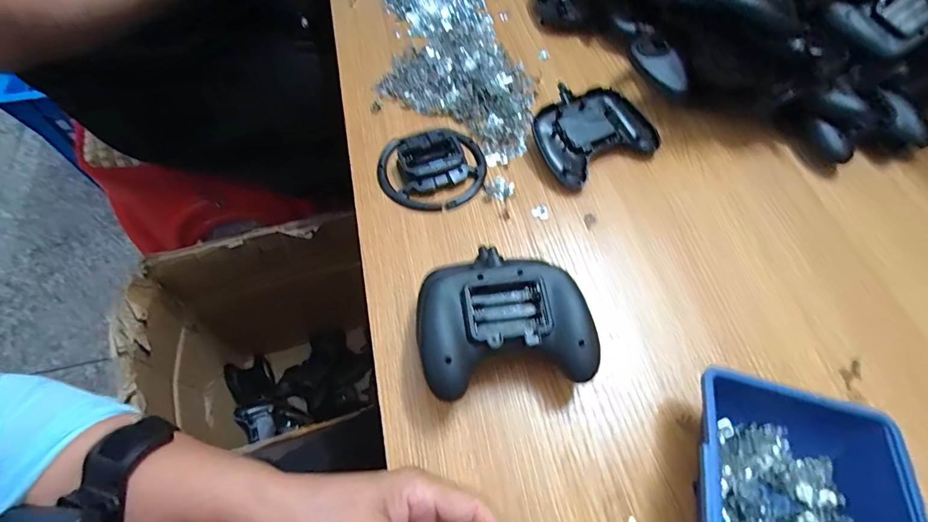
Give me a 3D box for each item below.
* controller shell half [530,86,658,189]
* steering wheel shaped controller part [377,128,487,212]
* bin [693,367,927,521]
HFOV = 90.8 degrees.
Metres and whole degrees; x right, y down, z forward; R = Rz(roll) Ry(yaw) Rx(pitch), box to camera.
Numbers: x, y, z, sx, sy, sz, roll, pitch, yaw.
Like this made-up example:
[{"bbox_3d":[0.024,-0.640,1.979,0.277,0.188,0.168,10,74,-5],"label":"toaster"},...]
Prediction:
[{"bbox_3d":[0.130,-0.134,0.462,0.126,0.023,0.095,-27,64,-15],"label":"controller shell half"},{"bbox_3d":[-0.029,-0.090,0.435,0.101,0.019,0.089,-18,62,-11],"label":"steering wheel shaped controller part"},{"bbox_3d":[0.200,0.149,0.279,0.120,0.066,0.136,15,61,8],"label":"bin"}]

